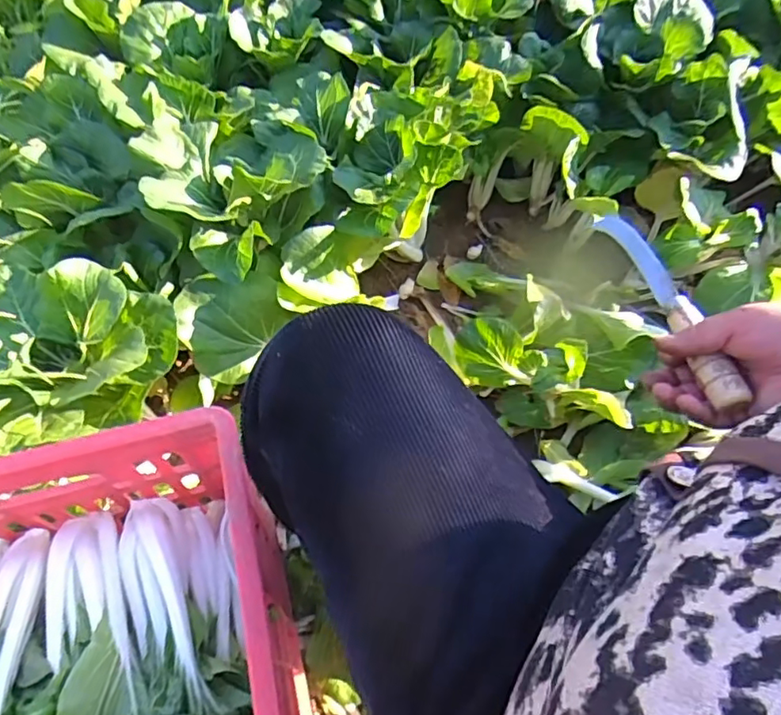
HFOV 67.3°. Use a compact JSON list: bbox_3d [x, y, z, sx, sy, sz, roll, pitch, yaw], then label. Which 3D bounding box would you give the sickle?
[{"bbox_3d":[0.210,-0.046,0.450,0.024,0.026,0.192,-9,54,-8],"label":"sickle"}]

